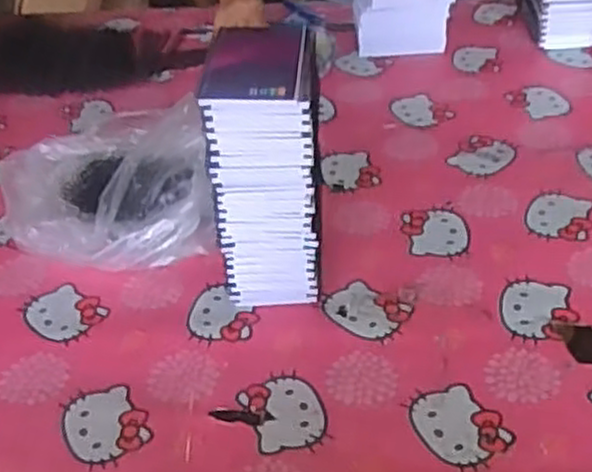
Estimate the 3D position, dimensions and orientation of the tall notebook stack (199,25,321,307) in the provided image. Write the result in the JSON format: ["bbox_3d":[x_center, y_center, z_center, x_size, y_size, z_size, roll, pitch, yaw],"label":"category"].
[{"bbox_3d":[-0.027,-0.060,0.752,0.099,0.262,0.131,-1,41,5],"label":"tall notebook stack"}]

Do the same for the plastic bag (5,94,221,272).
[{"bbox_3d":[-0.214,-0.060,0.883,0.225,0.101,0.233,-6,40,0],"label":"plastic bag"}]

